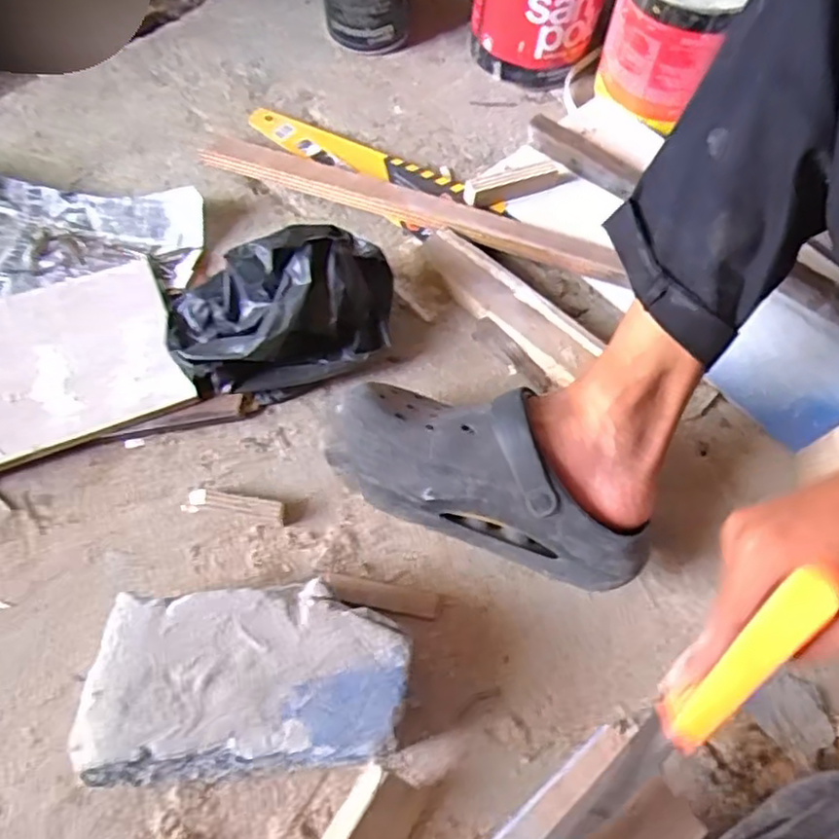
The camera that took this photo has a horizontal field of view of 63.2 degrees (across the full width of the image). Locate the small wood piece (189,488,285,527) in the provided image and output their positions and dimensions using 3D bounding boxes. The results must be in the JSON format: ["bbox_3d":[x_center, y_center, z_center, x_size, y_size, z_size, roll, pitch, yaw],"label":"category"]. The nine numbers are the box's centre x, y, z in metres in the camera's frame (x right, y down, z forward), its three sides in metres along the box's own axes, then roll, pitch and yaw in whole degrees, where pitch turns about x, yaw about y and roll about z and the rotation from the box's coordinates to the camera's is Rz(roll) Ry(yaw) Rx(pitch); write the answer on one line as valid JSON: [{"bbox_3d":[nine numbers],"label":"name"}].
[{"bbox_3d":[-0.152,0.070,0.565,0.081,0.021,0.016,12,62,1],"label":"small wood piece"}]

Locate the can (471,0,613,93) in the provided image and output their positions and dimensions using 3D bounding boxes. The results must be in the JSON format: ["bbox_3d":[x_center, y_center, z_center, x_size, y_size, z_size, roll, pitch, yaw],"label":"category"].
[{"bbox_3d":[0.149,-0.517,0.812,0.157,0.156,0.159,13,62,1],"label":"can"}]

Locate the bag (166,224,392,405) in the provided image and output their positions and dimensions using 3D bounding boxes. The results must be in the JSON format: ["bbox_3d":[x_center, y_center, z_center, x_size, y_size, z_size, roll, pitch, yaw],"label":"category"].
[{"bbox_3d":[-0.119,-0.095,0.605,0.199,0.098,0.117,-19,66,-14],"label":"bag"}]

